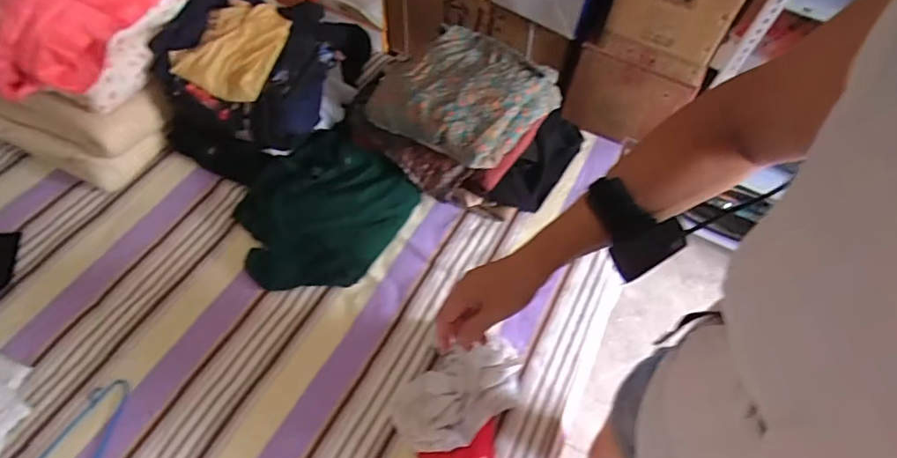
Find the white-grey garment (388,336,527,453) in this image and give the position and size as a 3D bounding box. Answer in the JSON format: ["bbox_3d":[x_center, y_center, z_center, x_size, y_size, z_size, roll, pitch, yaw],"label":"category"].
[{"bbox_3d":[0.028,0.281,0.876,0.246,0.051,0.142,-27,63,-21],"label":"white-grey garment"}]

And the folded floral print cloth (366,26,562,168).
[{"bbox_3d":[0.035,-0.287,1.060,0.318,0.083,0.315,31,59,14],"label":"folded floral print cloth"}]

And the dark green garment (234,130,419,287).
[{"bbox_3d":[-0.260,-0.034,1.034,0.291,0.092,0.344,32,60,15],"label":"dark green garment"}]

